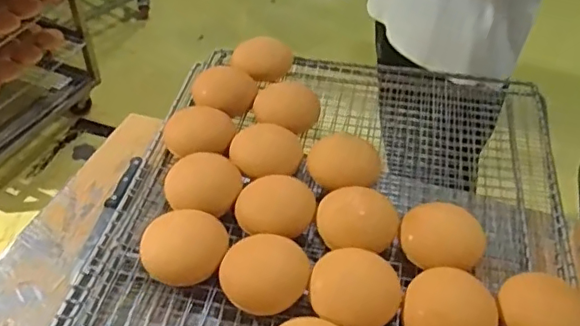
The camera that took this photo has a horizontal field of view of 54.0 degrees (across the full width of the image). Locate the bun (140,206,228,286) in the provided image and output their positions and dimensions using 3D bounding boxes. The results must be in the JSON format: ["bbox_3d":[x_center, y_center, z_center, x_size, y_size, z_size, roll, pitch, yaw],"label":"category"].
[{"bbox_3d":[-0.126,0.102,0.671,0.097,0.053,0.097,-22,51,-25],"label":"bun"}]

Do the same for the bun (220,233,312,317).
[{"bbox_3d":[-0.030,0.130,0.654,0.099,0.052,0.080,15,46,9],"label":"bun"}]

